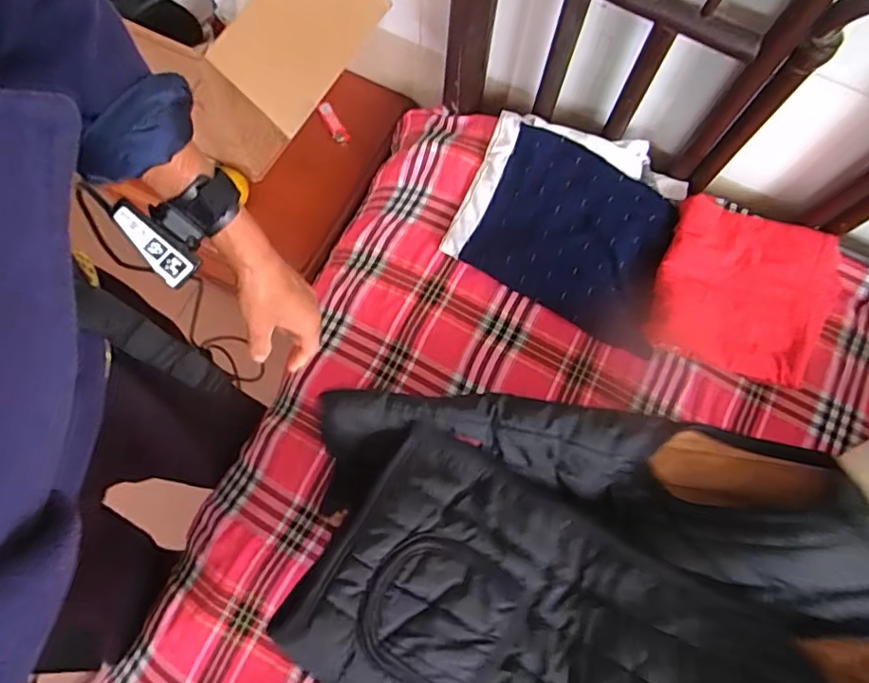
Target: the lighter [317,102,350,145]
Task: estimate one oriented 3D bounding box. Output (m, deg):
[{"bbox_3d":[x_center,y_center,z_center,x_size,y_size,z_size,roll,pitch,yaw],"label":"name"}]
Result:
[{"bbox_3d":[-0.166,-0.356,0.932,0.025,0.016,0.081,-31,77,-10],"label":"lighter"}]

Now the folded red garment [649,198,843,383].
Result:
[{"bbox_3d":[0.395,-0.061,0.726,0.222,0.027,0.198,19,85,-2],"label":"folded red garment"}]

